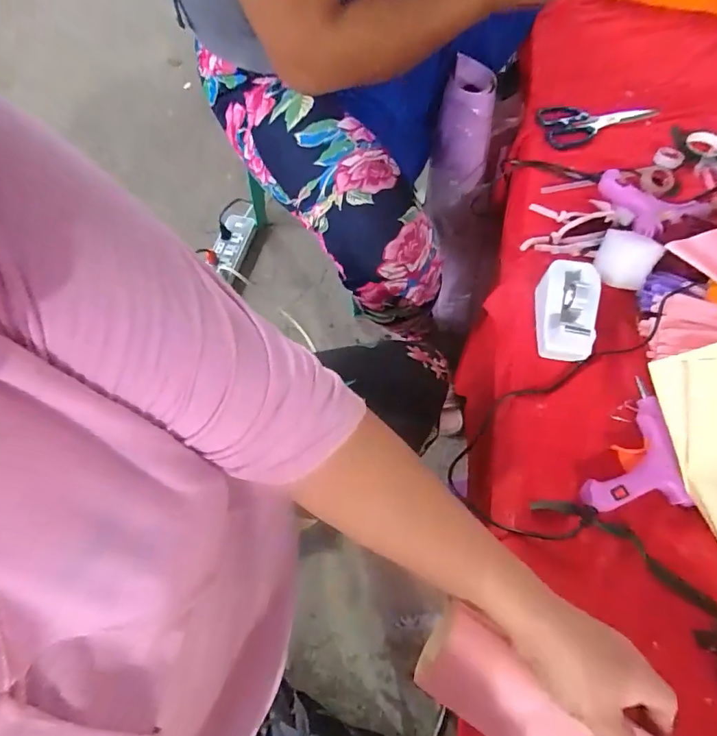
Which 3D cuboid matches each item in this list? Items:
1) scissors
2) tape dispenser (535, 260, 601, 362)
[{"bbox_3d":[0.335,-0.354,0.640,0.158,0.015,0.063,-16,65,-7],"label":"scissors"},{"bbox_3d":[0.221,-0.064,0.487,0.054,0.041,0.103,11,65,5],"label":"tape dispenser"}]

